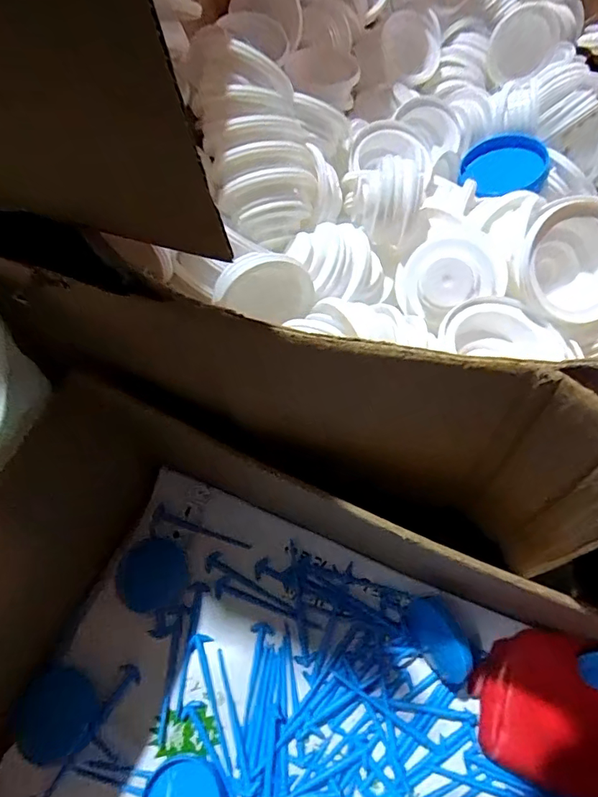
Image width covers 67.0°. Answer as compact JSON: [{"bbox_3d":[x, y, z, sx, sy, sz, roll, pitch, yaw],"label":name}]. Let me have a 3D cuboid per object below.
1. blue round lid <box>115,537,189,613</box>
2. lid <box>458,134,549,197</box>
[{"bbox_3d":[-0.179,0.212,0.548,0.084,0.004,0.080,-14,62,-5],"label":"blue round lid"},{"bbox_3d":[0.201,-0.227,0.448,0.080,0.015,0.080,0,64,19],"label":"lid"}]

